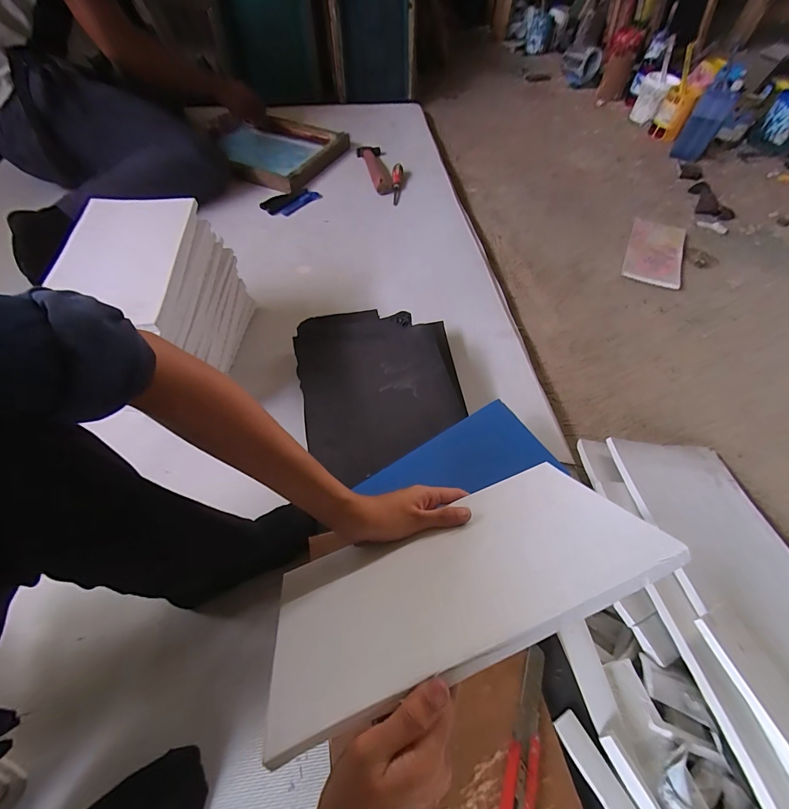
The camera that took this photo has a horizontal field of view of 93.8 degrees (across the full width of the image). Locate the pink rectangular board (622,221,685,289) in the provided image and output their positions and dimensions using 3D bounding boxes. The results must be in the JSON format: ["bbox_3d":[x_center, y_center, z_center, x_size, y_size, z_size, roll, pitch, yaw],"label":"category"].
[{"bbox_3d":[0.693,-0.410,0.983,0.130,0.016,0.284,23,59,13],"label":"pink rectangular board"}]

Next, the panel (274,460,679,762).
[{"bbox_3d":[0.043,0.132,0.290,0.277,0.011,0.148,-21,17,-6],"label":"panel"}]

